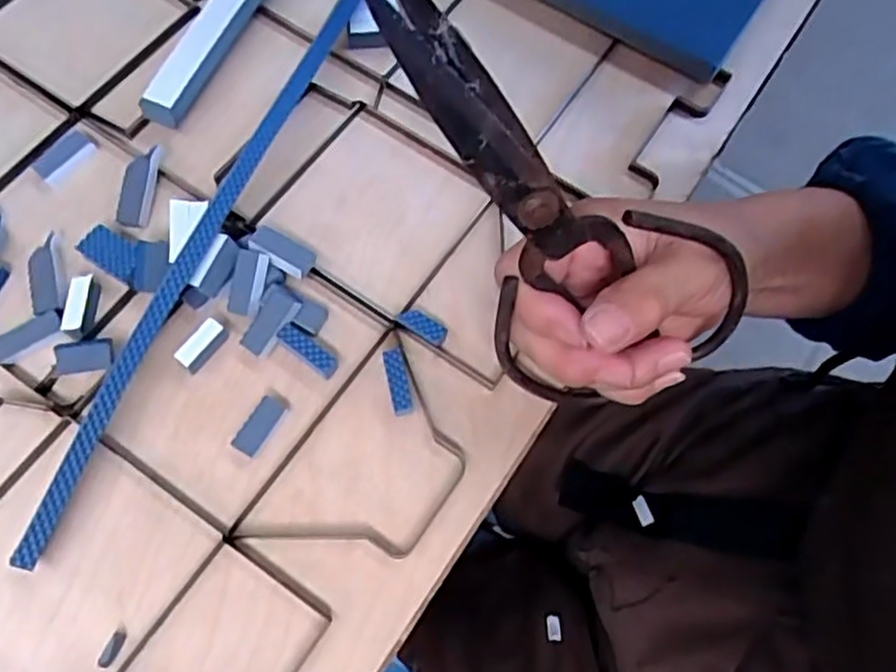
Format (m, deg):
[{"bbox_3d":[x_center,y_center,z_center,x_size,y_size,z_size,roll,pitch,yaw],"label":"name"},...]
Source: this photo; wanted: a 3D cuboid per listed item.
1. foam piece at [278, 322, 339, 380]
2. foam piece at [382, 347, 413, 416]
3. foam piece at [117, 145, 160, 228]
[{"bbox_3d":[-0.062,0.007,0.317,0.030,0.012,0.011,37,72,12],"label":"foam piece"},{"bbox_3d":[-0.022,0.021,0.314,0.009,0.011,0.029,-12,70,-6],"label":"foam piece"},{"bbox_3d":[-0.150,-0.073,0.345,0.015,0.005,0.040,13,85,3],"label":"foam piece"}]

